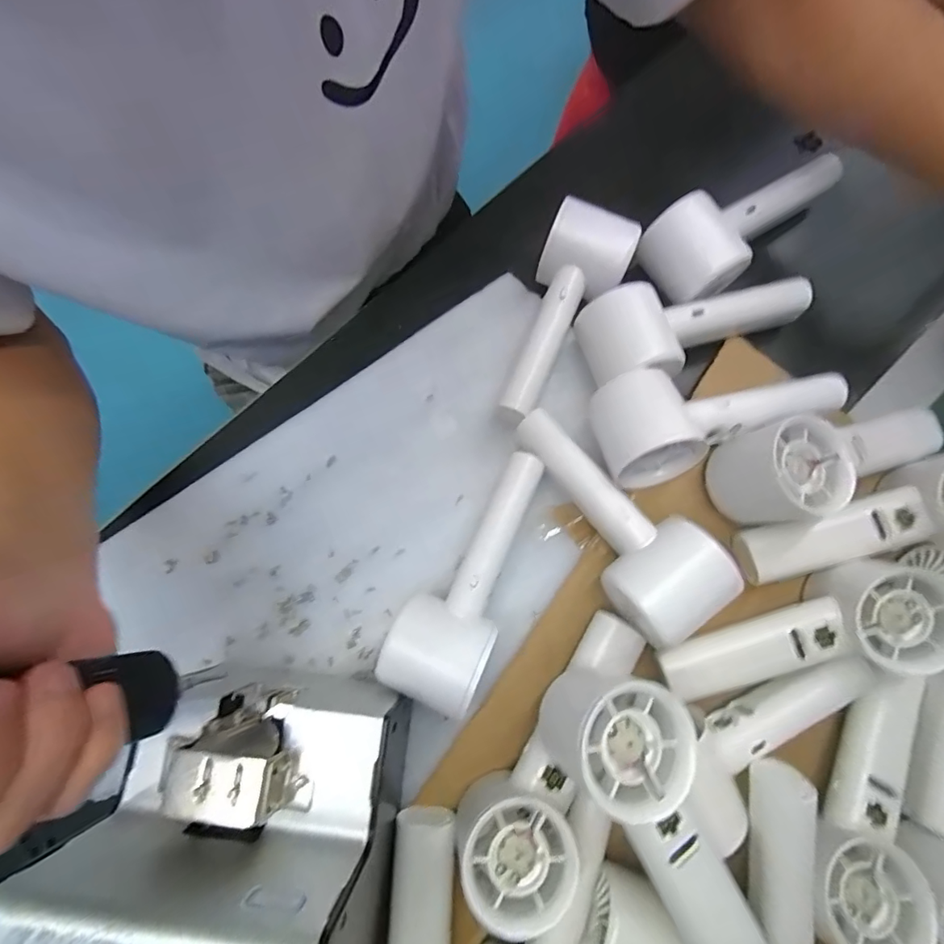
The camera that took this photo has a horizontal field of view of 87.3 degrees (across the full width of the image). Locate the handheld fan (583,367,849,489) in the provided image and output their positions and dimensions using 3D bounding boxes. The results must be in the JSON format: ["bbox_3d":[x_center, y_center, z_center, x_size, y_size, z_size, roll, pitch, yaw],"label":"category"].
[{"bbox_3d":[0.141,-0.040,0.314,0.131,0.054,0.072,-18,79,-2],"label":"handheld fan"}]

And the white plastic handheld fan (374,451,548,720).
[{"bbox_3d":[0.001,0.059,0.302,0.055,0.052,0.152,23,80,6],"label":"white plastic handheld fan"}]

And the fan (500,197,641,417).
[{"bbox_3d":[0.059,-0.102,0.337,0.054,0.047,0.144,23,80,6],"label":"fan"}]

